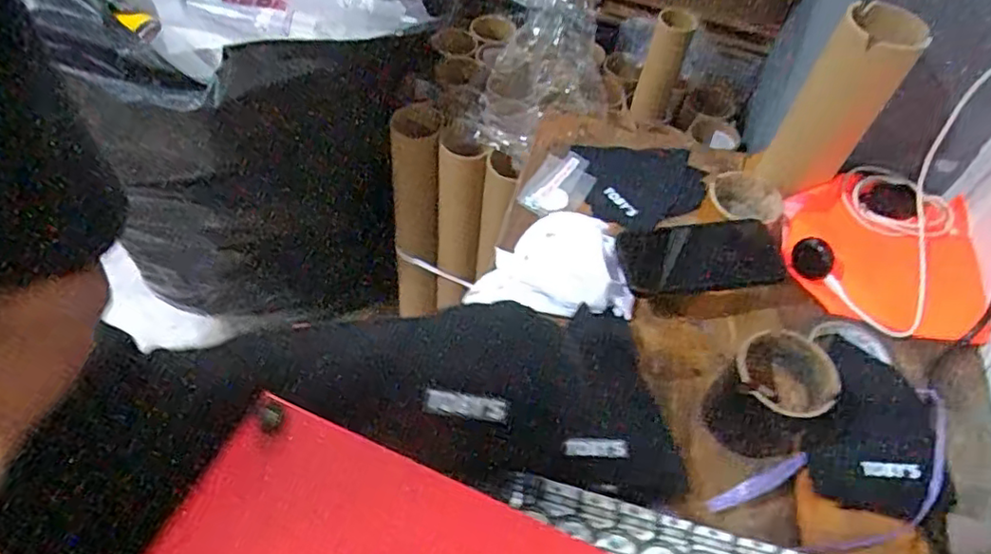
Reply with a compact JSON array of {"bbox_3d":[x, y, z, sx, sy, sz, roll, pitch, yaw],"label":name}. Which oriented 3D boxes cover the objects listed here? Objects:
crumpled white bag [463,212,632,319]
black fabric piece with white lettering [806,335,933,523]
[{"bbox_3d":[0.061,-0.016,0.644,0.158,0.023,0.110,7,66,18],"label":"crumpled white bag"},{"bbox_3d":[0.356,0.134,0.590,0.105,0.021,0.188,24,55,13],"label":"black fabric piece with white lettering"}]

